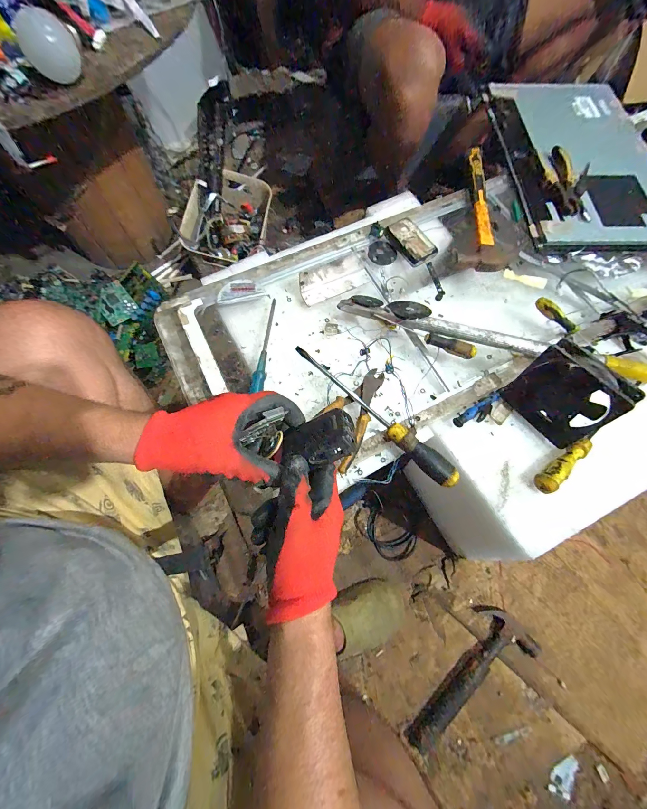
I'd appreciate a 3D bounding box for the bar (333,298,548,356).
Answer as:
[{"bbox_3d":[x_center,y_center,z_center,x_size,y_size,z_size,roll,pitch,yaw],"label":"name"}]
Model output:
[{"bbox_3d":[0.196,-0.130,0.503,0.340,0.031,0.025,13,72,4],"label":"bar"}]

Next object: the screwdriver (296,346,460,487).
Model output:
[{"bbox_3d":[0.077,0.012,0.459,0.304,0.030,0.031,41,76,12],"label":"screwdriver"}]

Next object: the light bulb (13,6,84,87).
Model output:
[{"bbox_3d":[-0.365,-0.482,0.401,0.074,0.071,0.073,-30,74,-10],"label":"light bulb"}]

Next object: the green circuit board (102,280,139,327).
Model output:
[{"bbox_3d":[-0.547,-0.264,0.784,0.083,0.013,0.084,-35,111,-9],"label":"green circuit board"}]

